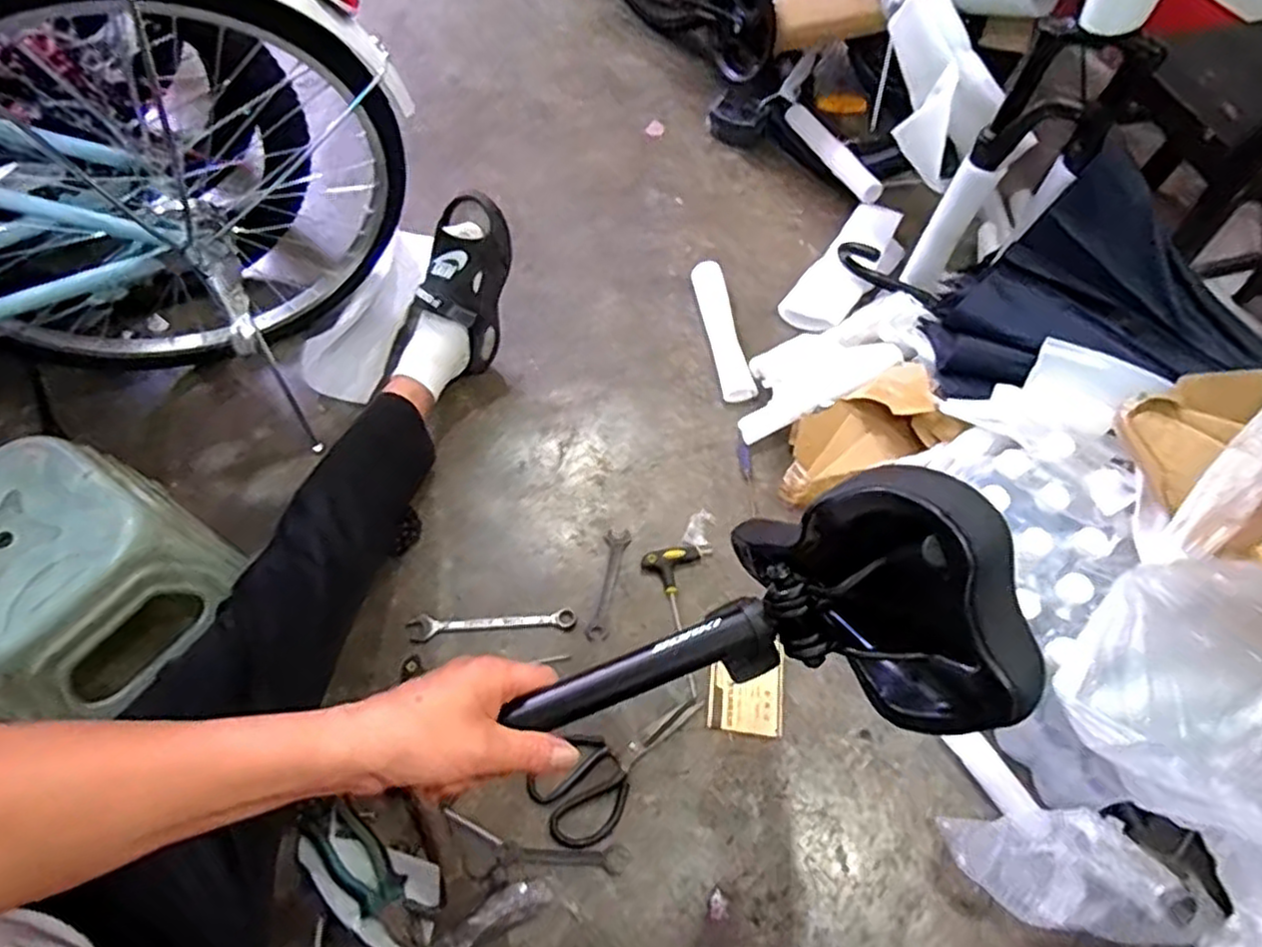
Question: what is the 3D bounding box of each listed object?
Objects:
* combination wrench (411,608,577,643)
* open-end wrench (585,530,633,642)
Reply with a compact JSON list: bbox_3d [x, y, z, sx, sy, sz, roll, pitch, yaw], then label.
[{"bbox_3d":[-0.178,0.193,0.938,0.210,0.006,0.033,-4,62,-5],"label":"combination wrench"},{"bbox_3d":[-0.030,0.148,0.980,0.034,0.010,0.160,10,62,3],"label":"open-end wrench"}]

